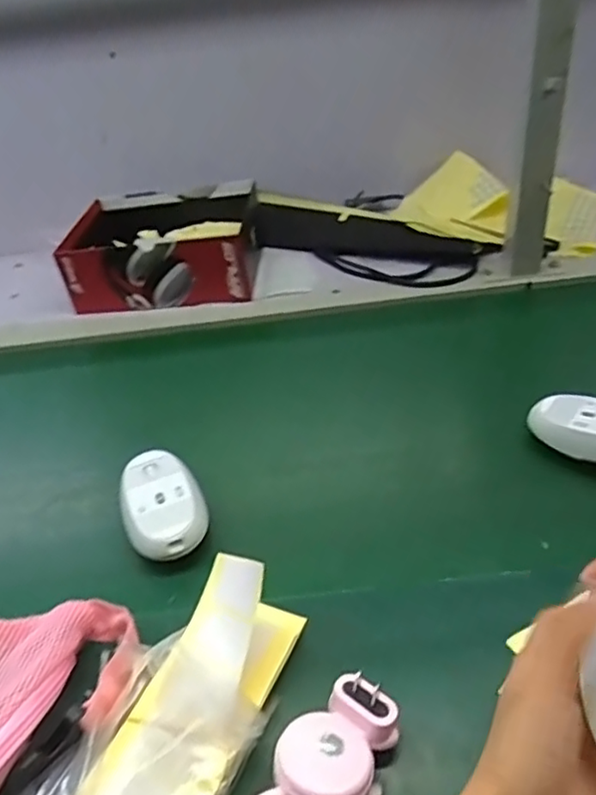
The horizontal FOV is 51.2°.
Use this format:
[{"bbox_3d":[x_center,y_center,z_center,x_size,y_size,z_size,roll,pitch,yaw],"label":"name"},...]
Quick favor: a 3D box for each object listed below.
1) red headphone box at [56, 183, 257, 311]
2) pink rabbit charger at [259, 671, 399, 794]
[{"bbox_3d":[-0.179,-0.206,0.852,0.249,0.087,0.207,-6,38,2],"label":"red headphone box"},{"bbox_3d":[0.017,0.200,0.338,0.049,0.033,0.091,16,44,28],"label":"pink rabbit charger"}]

